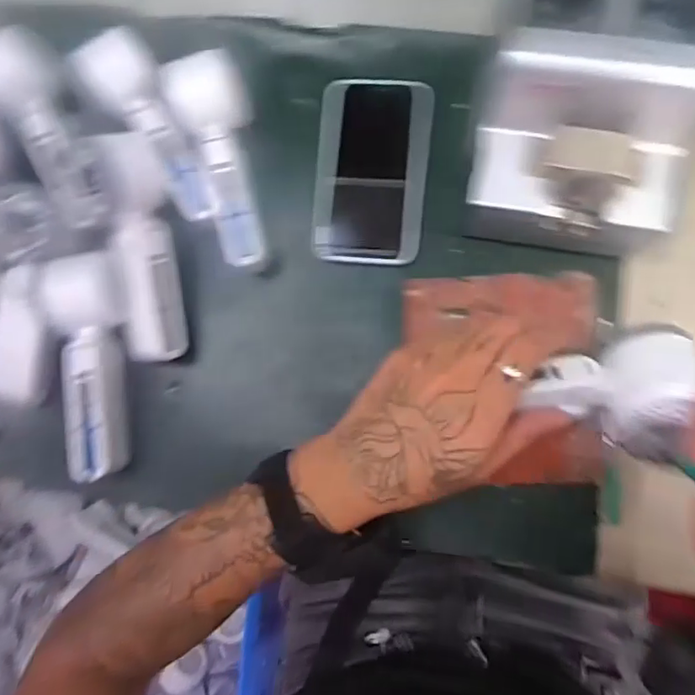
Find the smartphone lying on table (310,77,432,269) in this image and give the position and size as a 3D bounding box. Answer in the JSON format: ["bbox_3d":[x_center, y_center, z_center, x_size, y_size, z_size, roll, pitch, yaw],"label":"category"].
[{"bbox_3d":[0.019,-0.140,0.452,0.086,0.010,0.146,4,84,6],"label":"smartphone lying on table"}]

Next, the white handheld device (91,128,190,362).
[{"bbox_3d":[-0.155,-0.071,0.429,0.048,0.037,0.162,-4,102,5],"label":"white handheld device"}]

